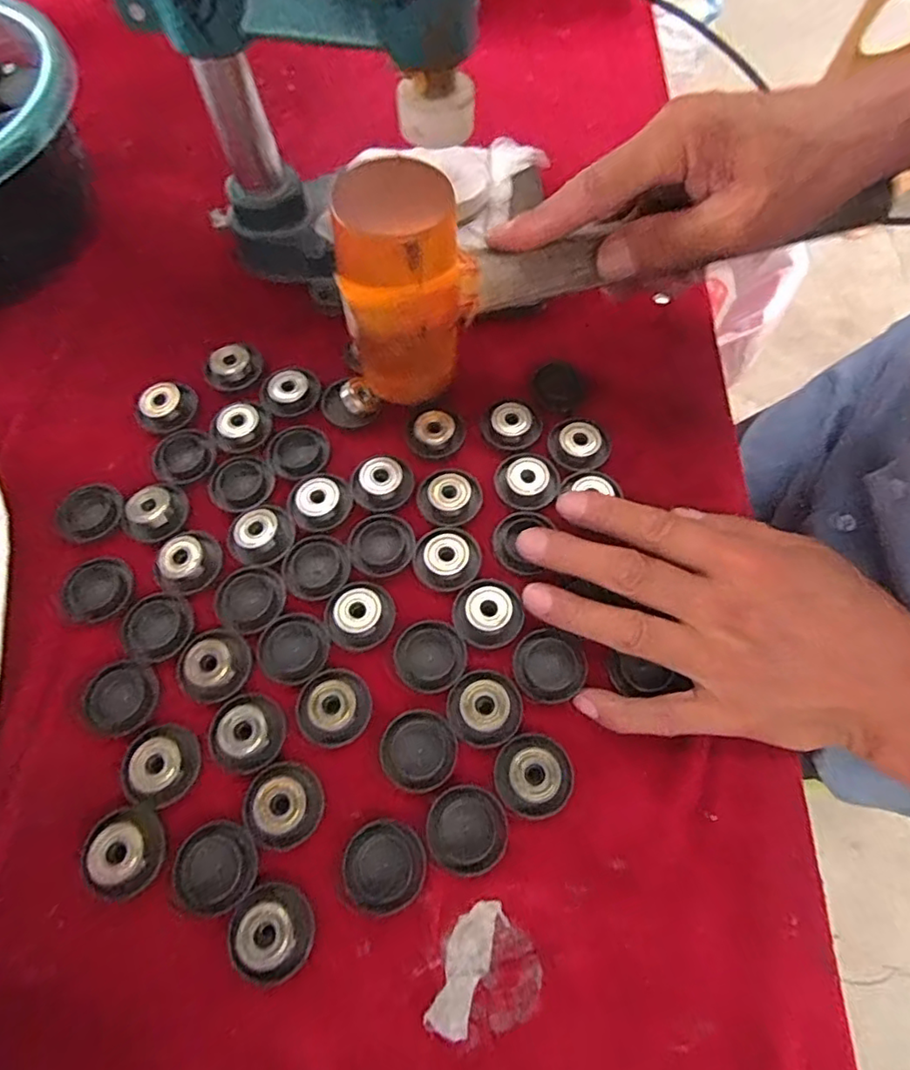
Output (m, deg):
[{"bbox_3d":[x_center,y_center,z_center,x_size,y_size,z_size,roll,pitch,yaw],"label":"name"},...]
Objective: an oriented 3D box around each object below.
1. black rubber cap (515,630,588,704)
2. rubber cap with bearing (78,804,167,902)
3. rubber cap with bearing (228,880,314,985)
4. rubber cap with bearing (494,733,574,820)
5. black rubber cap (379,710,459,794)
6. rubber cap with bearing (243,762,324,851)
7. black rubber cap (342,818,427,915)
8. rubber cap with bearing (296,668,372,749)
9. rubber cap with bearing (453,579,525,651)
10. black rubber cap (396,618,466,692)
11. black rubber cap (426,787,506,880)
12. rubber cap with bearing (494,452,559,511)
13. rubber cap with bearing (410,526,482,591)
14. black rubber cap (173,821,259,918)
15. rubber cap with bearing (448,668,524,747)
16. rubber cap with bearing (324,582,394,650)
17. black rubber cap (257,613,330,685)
[{"bbox_3d":[0.043,0.060,0.268,0.032,0.006,0.031,0,66,1],"label":"black rubber cap"},{"bbox_3d":[-0.134,0.129,0.240,0.028,0.013,0.032,-31,69,-13],"label":"rubber cap with bearing"},{"bbox_3d":[-0.071,0.154,0.228,0.031,0.012,0.031,0,66,1],"label":"rubber cap with bearing"},{"bbox_3d":[0.034,0.102,0.248,0.032,0.009,0.032,-4,66,-1],"label":"rubber cap with bearing"},{"bbox_3d":[-0.016,0.093,0.254,0.032,0.004,0.032,0,66,1],"label":"black rubber cap"},{"bbox_3d":[-0.073,0.113,0.245,0.031,0.007,0.033,0,66,1],"label":"rubber cap with bearing"},{"bbox_3d":[-0.029,0.134,0.238,0.033,0.004,0.031,0,66,1],"label":"black rubber cap"},{"bbox_3d":[-0.054,0.076,0.261,0.032,0.008,0.033,0,66,1],"label":"rubber cap with bearing"},{"bbox_3d":[0.015,0.036,0.278,0.032,0.008,0.032,0,66,1],"label":"rubber cap with bearing"},{"bbox_3d":[-0.012,0.056,0.272,0.032,0.004,0.032,0,66,1],"label":"black rubber cap"},{"bbox_3d":[0.005,0.121,0.241,0.032,0.004,0.033,0,66,1],"label":"black rubber cap"},{"bbox_3d":[0.038,-0.030,0.307,0.031,0.006,0.034,0,66,1],"label":"rubber cap with bearing"},{"bbox_3d":[-0.004,0.010,0.291,0.033,0.006,0.033,0,66,1],"label":"rubber cap with bearing"},{"bbox_3d":[-0.097,0.135,0.237,0.032,0.004,0.032,0,66,1],"label":"black rubber cap"},{"bbox_3d":[0.013,0.076,0.259,0.033,0.007,0.032,0,66,1],"label":"rubber cap with bearing"},{"bbox_3d":[-0.046,0.037,0.279,0.032,0.007,0.032,0,66,1],"label":"rubber cap with bearing"},{"bbox_3d":[-0.076,0.053,0.275,0.032,0.005,0.032,0,66,1],"label":"black rubber cap"}]

